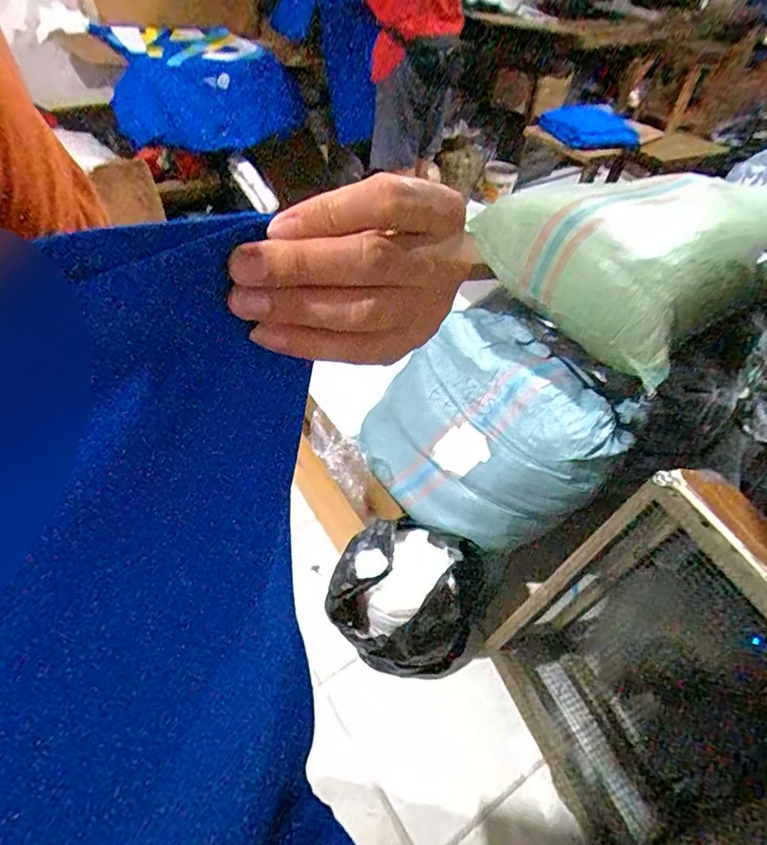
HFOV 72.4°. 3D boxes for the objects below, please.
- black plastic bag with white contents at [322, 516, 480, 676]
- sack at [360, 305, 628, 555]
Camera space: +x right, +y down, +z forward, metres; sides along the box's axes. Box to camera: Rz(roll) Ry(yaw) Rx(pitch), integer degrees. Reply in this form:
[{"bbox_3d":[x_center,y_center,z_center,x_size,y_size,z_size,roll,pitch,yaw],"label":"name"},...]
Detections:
[{"bbox_3d":[0.054,0.420,1.231,0.303,0.309,0.293,17,47,13],"label":"black plastic bag with white contents"},{"bbox_3d":[0.219,0.031,1.234,0.341,0.378,0.574,-28,53,-27],"label":"sack"}]

